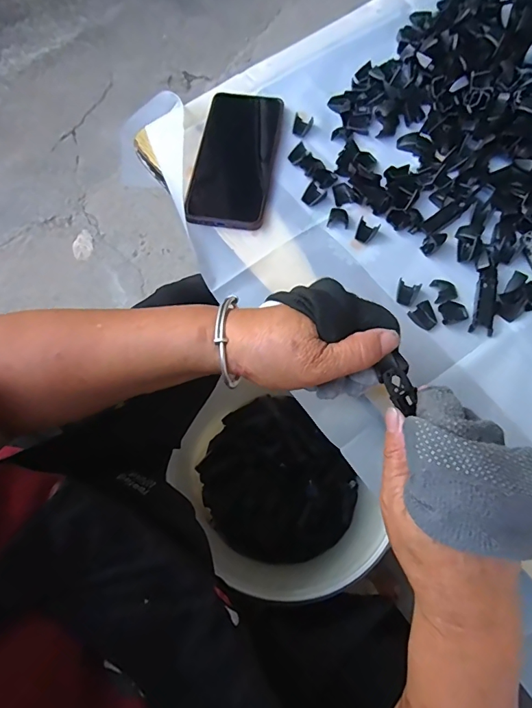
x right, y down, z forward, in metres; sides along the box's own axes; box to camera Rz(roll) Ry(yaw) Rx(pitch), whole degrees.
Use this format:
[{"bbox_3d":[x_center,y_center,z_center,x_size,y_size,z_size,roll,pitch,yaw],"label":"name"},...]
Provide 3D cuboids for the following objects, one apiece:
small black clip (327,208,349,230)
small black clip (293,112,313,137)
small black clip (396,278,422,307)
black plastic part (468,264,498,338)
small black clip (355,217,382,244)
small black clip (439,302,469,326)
[{"bbox_3d":[0.069,-0.129,0.413,0.019,0.004,0.020,6,70,5],"label":"small black clip"},{"bbox_3d":[0.039,-0.241,0.458,0.020,0.006,0.023,16,71,8],"label":"small black clip"},{"bbox_3d":[0.125,-0.054,0.384,0.018,0.006,0.023,17,71,9],"label":"small black clip"},{"bbox_3d":[0.192,-0.049,0.376,0.019,0.009,0.065,16,71,8],"label":"black plastic part"},{"bbox_3d":[0.094,-0.115,0.405,0.019,0.004,0.024,21,72,10],"label":"small black clip"},{"bbox_3d":[0.163,-0.037,0.377,0.023,0.004,0.019,-17,70,-4],"label":"small black clip"}]

